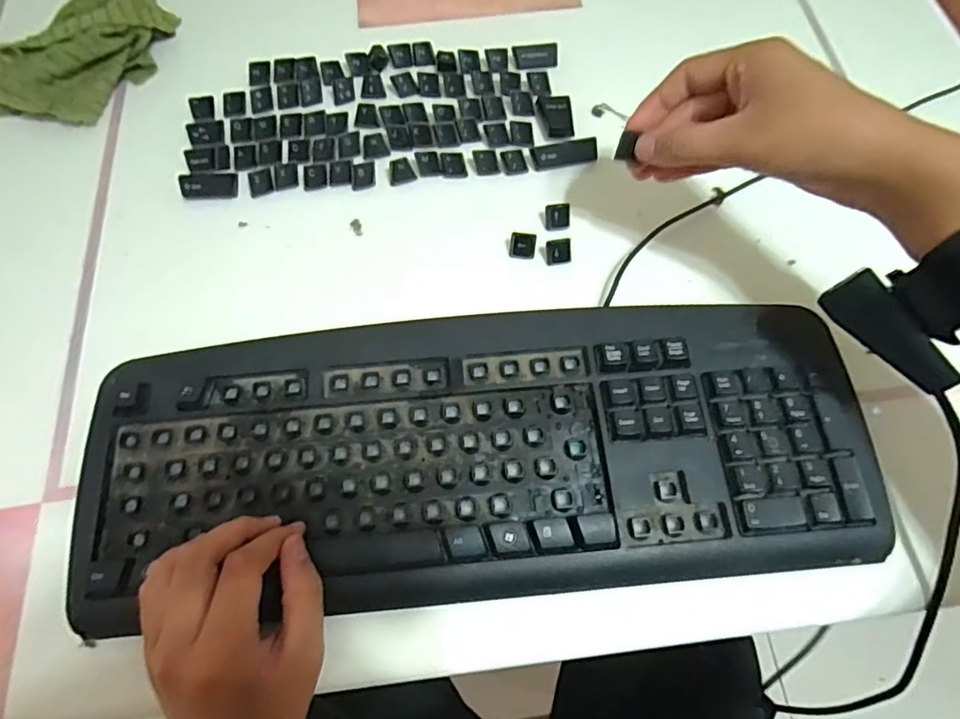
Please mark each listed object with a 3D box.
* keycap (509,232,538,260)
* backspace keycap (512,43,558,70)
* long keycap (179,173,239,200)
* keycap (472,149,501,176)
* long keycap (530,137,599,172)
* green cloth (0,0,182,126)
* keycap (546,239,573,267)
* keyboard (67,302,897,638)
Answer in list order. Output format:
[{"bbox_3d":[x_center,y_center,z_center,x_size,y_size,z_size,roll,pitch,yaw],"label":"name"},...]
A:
[{"bbox_3d":[0.030,-0.081,0.388,0.018,0.015,0.014,10,69,4],"label":"keycap"},{"bbox_3d":[0.047,-0.251,0.461,0.037,0.010,0.020,-5,69,-2],"label":"backspace keycap"},{"bbox_3d":[-0.199,-0.130,0.411,0.040,0.009,0.021,-2,69,-1],"label":"long keycap"},{"bbox_3d":[0.005,-0.150,0.422,0.019,0.012,0.014,-6,69,-2],"label":"keycap"},{"bbox_3d":[0.064,-0.156,0.422,0.051,0.011,0.019,-12,69,-4],"label":"long keycap"},{"bbox_3d":[-0.318,-0.248,0.445,0.089,0.042,0.155,28,72,9],"label":"green cloth"},{"bbox_3d":[0.056,-0.076,0.386,0.018,0.013,0.014,-11,69,-4],"label":"keycap"},{"bbox_3d":[-0.001,0.046,0.325,0.436,0.019,0.165,-3,65,0],"label":"keyboard"}]

